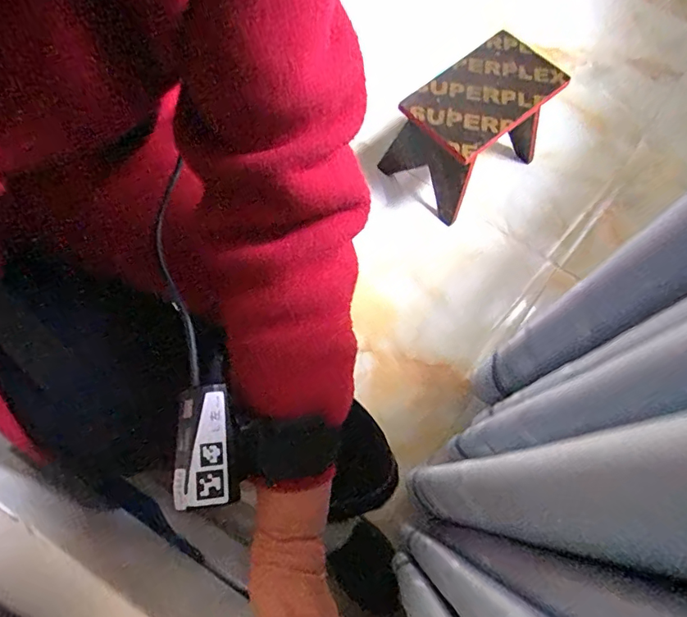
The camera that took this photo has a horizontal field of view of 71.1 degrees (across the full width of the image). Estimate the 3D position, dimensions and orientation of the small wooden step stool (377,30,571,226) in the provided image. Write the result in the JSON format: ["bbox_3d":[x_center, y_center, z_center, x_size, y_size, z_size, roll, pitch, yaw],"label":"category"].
[{"bbox_3d":[0.239,-0.336,0.886,0.255,0.176,0.169,-38,75,-15],"label":"small wooden step stool"}]

